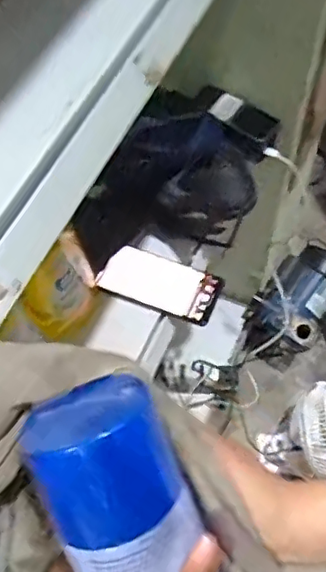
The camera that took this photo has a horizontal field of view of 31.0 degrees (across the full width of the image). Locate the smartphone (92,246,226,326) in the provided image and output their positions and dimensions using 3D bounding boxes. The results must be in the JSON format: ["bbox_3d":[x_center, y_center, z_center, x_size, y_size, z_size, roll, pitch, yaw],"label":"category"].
[{"bbox_3d":[-0.003,-0.005,0.744,0.145,0.014,0.075,20,62,13],"label":"smartphone"}]

